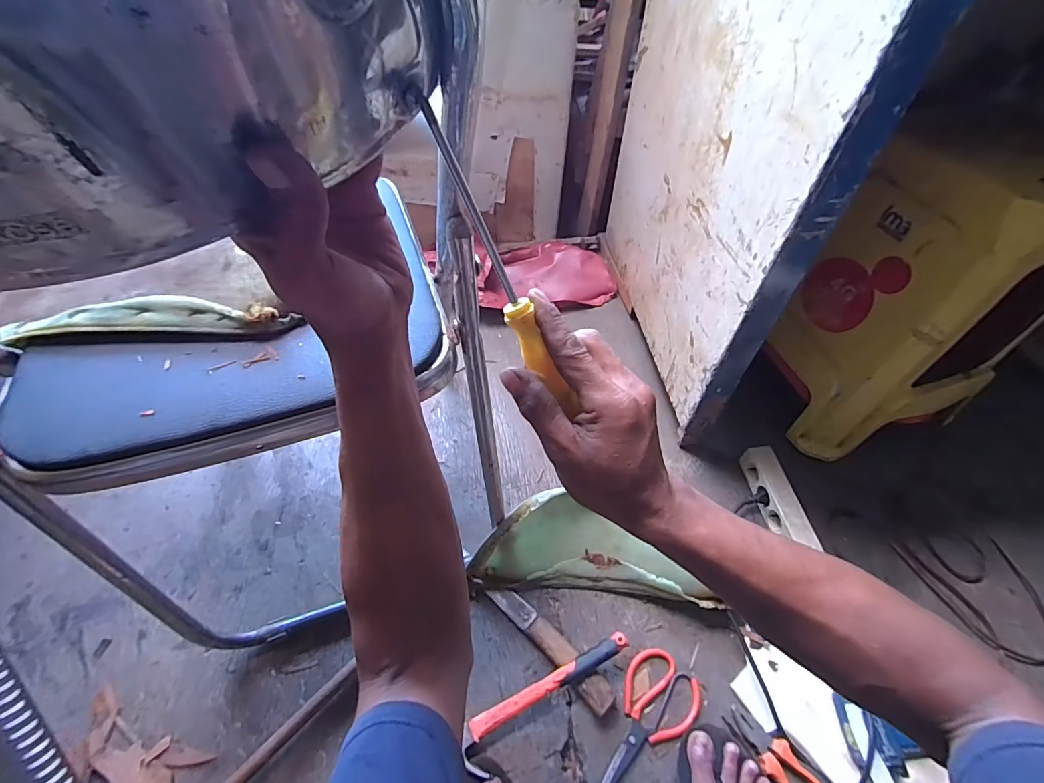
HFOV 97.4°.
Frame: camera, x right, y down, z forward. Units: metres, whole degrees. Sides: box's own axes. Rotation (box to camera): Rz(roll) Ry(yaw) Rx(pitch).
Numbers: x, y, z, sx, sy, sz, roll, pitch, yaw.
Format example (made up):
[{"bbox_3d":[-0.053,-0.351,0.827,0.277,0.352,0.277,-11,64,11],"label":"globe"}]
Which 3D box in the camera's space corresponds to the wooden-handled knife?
[{"bbox_3d":[0.040,0.357,0.655,0.037,0.035,0.217,-38,65,-27],"label":"wooden-handled knife"}]

